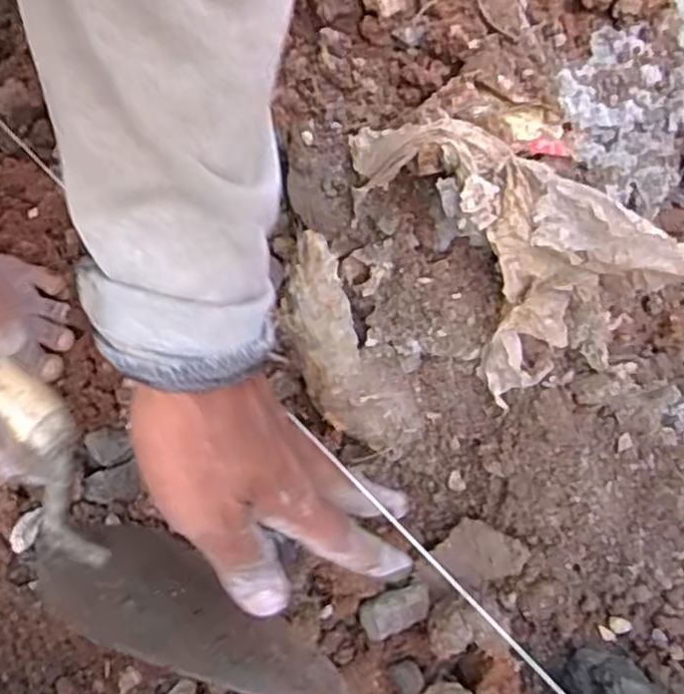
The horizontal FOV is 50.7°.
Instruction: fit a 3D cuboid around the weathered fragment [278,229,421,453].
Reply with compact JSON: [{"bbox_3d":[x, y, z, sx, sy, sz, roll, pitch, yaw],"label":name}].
[{"bbox_3d":[0.004,0.005,0.414,0.042,0.167,0.042,8,56,28],"label":"weathered fragment"}]

